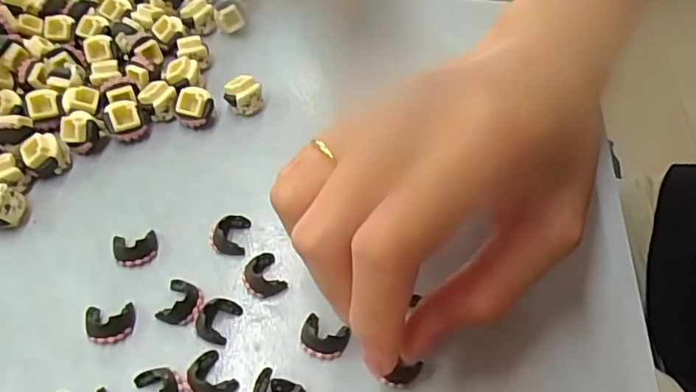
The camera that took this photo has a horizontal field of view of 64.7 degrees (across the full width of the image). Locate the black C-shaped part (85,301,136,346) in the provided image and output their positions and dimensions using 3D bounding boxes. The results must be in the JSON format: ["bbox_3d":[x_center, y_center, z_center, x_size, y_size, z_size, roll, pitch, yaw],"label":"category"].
[{"bbox_3d":[-0.082,0.043,0.188,0.015,0.007,0.014,-13,56,-9],"label":"black C-shaped part"}]

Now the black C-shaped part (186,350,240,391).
[{"bbox_3d":[-0.045,0.059,0.177,0.013,0.008,0.016,-35,63,-24],"label":"black C-shaped part"}]

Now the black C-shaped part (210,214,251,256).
[{"bbox_3d":[-0.045,0.014,0.209,0.014,0.009,0.016,5,55,3],"label":"black C-shaped part"}]

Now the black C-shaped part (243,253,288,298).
[{"bbox_3d":[-0.031,0.028,0.199,0.014,0.008,0.015,-26,59,-17],"label":"black C-shaped part"}]

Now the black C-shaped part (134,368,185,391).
[{"bbox_3d":[-0.060,0.062,0.175,0.014,0.006,0.015,-18,58,-15],"label":"black C-shaped part"}]

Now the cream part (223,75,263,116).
[{"bbox_3d":[-0.047,-0.044,0.247,0.015,0.015,0.012,-17,57,-12],"label":"cream part"}]

